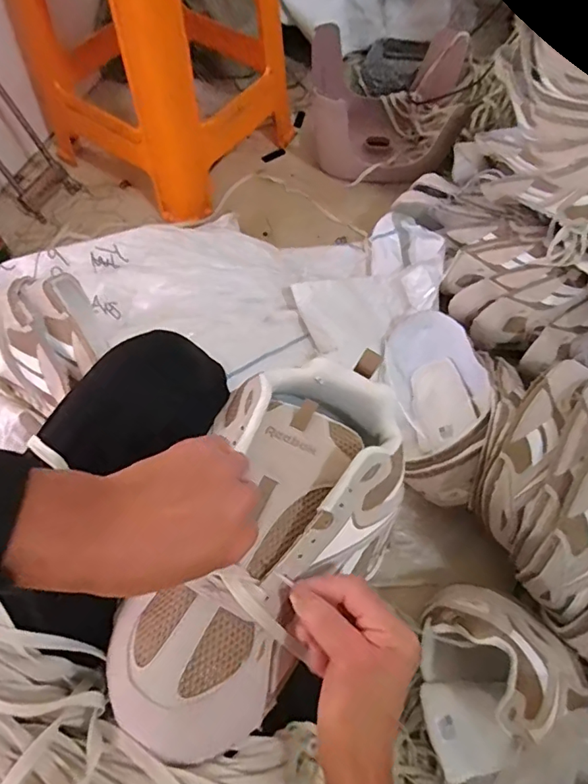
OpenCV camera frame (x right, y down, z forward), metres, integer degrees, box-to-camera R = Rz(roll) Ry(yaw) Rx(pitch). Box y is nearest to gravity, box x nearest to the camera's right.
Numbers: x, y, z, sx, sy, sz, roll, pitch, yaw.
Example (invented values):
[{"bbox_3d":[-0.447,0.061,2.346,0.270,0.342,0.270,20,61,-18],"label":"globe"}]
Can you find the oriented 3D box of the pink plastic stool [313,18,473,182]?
[{"bbox_3d":[0.180,-0.557,0.999,0.293,0.179,0.235,5,64,0],"label":"pink plastic stool"}]

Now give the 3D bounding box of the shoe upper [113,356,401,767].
[{"bbox_3d":[-0.011,0.092,0.336,0.137,0.090,0.271,27,67,11],"label":"shoe upper"}]

